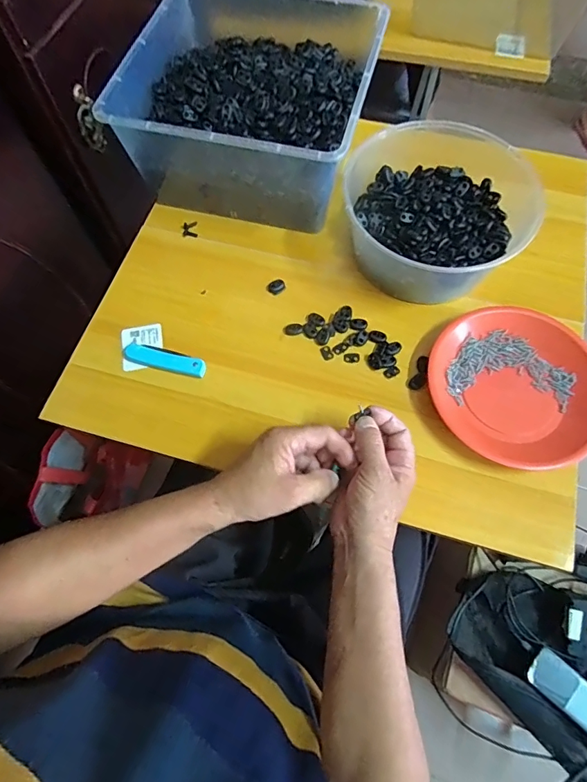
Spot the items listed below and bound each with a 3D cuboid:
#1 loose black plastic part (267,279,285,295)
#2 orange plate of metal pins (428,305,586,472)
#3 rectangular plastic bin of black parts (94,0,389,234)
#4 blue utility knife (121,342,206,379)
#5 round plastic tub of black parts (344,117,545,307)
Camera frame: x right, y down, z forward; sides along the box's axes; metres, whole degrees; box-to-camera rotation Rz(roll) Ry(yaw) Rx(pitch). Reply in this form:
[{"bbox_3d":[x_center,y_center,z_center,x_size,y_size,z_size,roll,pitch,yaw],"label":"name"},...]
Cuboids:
[{"bbox_3d":[-0.022,-0.134,0.571,0.022,0.009,0.017,-28,70,-11],"label":"loose black plastic part"},{"bbox_3d":[0.248,-0.005,0.502,0.184,0.031,0.184,0,68,0],"label":"orange plate of metal pins"},{"bbox_3d":[-0.052,-0.389,0.608,0.298,0.145,0.311,13,68,5],"label":"rectangular plastic bin of black parts"},{"bbox_3d":[-0.153,-0.039,0.530,0.102,0.018,0.027,16,68,6],"label":"blue utility knife"},{"bbox_3d":[0.181,-0.227,0.551,0.214,0.091,0.204,0,68,0],"label":"round plastic tub of black parts"}]

